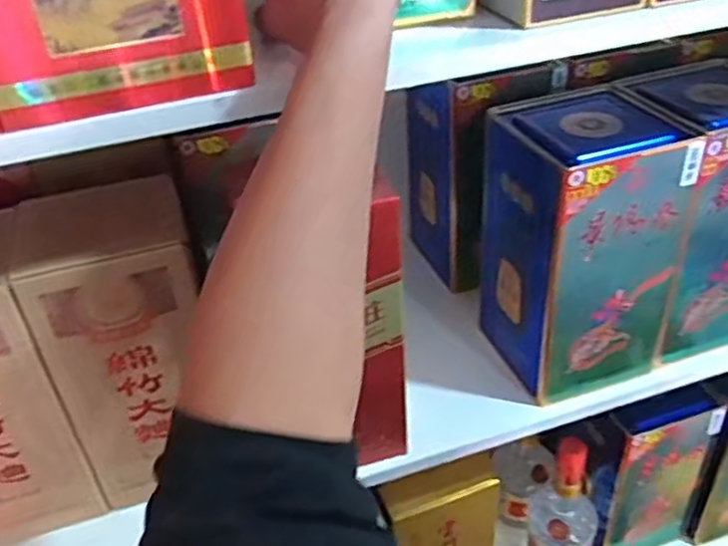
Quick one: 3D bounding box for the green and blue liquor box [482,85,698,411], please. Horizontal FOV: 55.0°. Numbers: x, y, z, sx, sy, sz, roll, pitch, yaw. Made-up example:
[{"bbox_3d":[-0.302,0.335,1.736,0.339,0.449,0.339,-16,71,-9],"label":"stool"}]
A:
[{"bbox_3d":[0.215,-0.031,0.714,0.142,0.260,0.145,-14,36,-14],"label":"green and blue liquor box"}]

